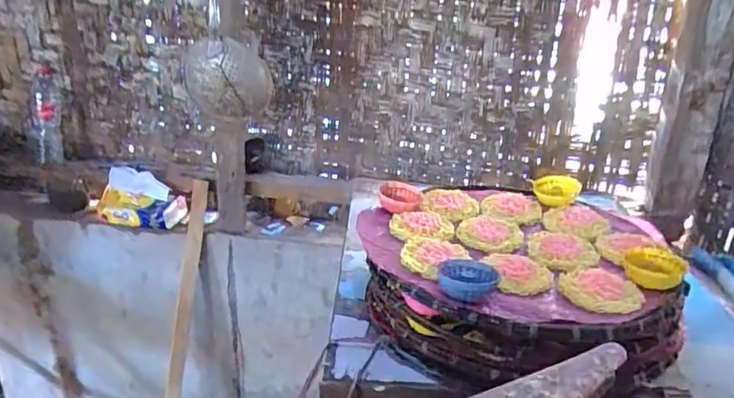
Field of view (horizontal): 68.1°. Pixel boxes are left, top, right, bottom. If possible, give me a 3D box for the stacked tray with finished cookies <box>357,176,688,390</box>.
[{"bbox_3d":[0.170,0.083,0.657,0.344,0.103,0.336,-1,23,-10],"label":"stacked tray with finished cookies"}]

